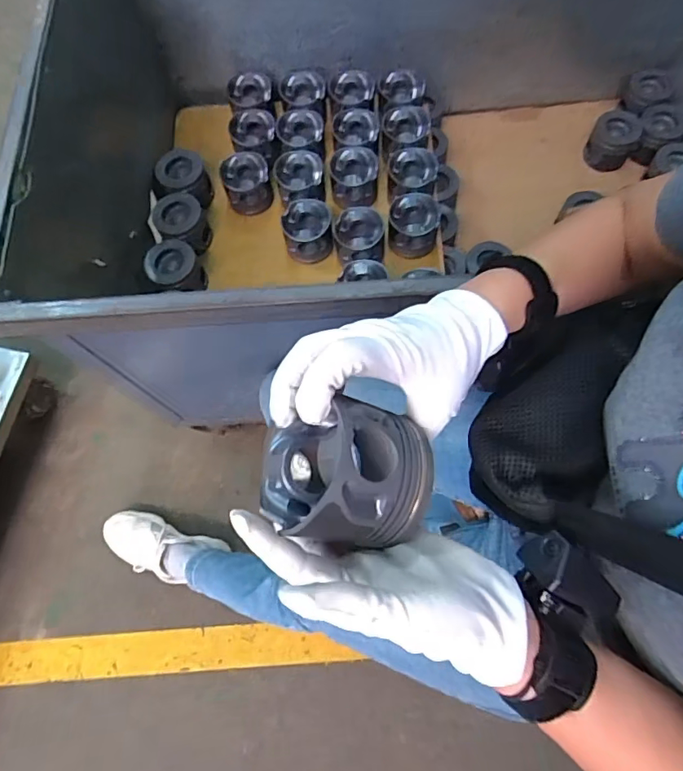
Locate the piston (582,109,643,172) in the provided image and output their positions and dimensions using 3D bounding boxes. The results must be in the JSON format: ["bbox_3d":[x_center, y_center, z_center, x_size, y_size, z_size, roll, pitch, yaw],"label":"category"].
[{"bbox_3d":[0.561,-0.511,1.039,0.091,0.067,0.101,18,73,9],"label":"piston"}]

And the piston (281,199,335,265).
[{"bbox_3d":[-0.060,-0.277,0.909,0.089,0.072,0.091,-2,71,2],"label":"piston"}]

